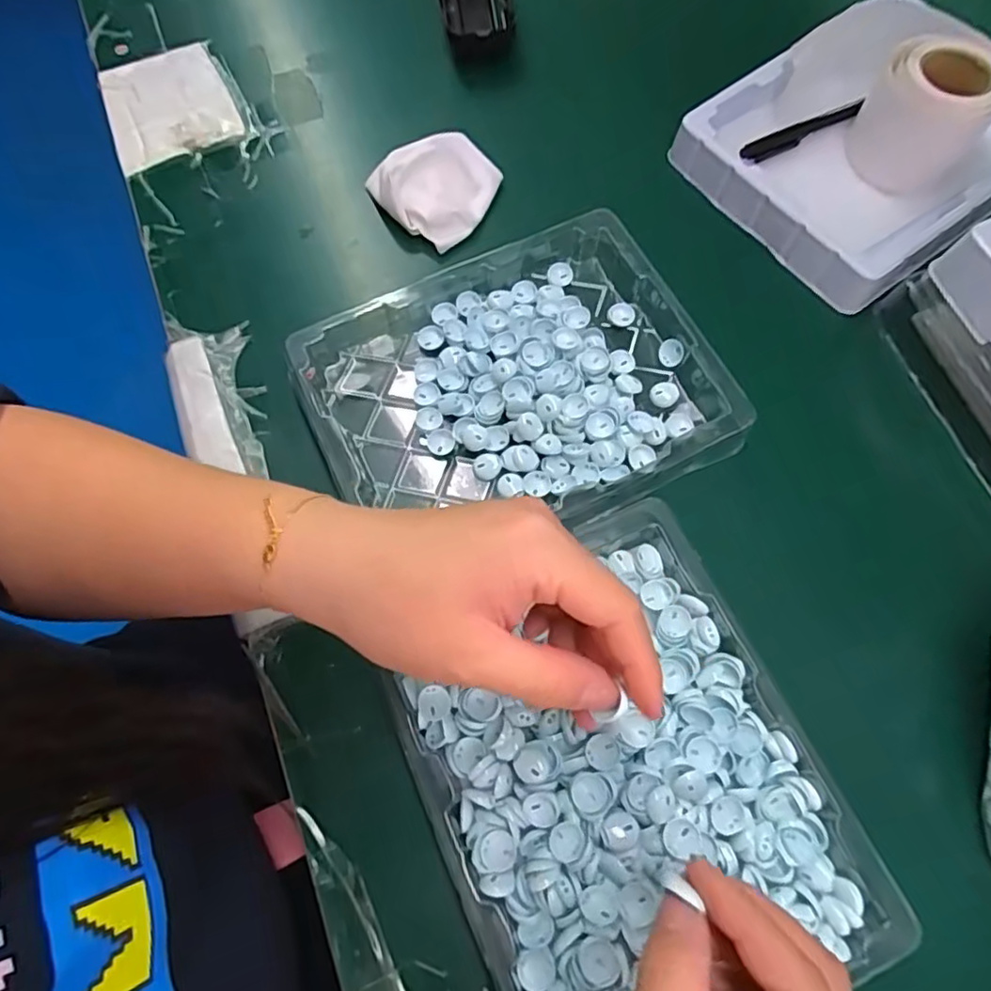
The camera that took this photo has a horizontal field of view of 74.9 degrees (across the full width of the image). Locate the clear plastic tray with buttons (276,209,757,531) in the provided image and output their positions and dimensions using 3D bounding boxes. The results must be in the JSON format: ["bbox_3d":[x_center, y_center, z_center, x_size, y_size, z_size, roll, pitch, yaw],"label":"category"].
[{"bbox_3d":[0.010,-0.060,0.375,0.224,0.032,0.164,-23,71,-8],"label":"clear plastic tray with buttons"}]

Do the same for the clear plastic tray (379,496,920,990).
[{"bbox_3d":[0.057,0.129,0.299,0.170,0.032,0.207,-24,71,-8],"label":"clear plastic tray"}]

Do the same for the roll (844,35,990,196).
[{"bbox_3d":[0.275,-0.242,0.411,0.070,0.055,0.066,0,69,1],"label":"roll"}]

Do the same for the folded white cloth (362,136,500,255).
[{"bbox_3d":[-0.043,-0.206,0.428,0.076,0.033,0.065,31,73,12],"label":"folded white cloth"}]

